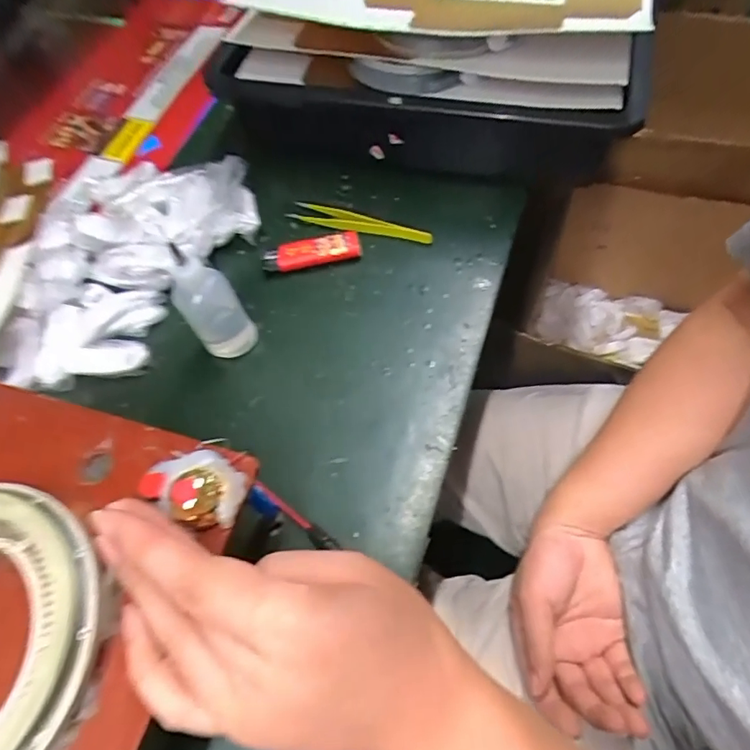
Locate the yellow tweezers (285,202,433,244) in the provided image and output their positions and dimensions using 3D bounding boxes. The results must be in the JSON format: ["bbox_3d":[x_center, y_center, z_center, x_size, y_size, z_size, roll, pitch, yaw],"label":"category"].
[{"bbox_3d":[-0.014,-0.130,0.429,0.126,0.010,0.016,17,65,15],"label":"yellow tweezers"}]

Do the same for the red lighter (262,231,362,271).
[{"bbox_3d":[-0.053,-0.102,0.414,0.081,0.013,0.022,-15,61,-2],"label":"red lighter"}]

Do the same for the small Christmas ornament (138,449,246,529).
[{"bbox_3d":[-0.087,0.049,0.233,0.049,0.023,0.032,24,67,18],"label":"small Christmas ornament"}]

